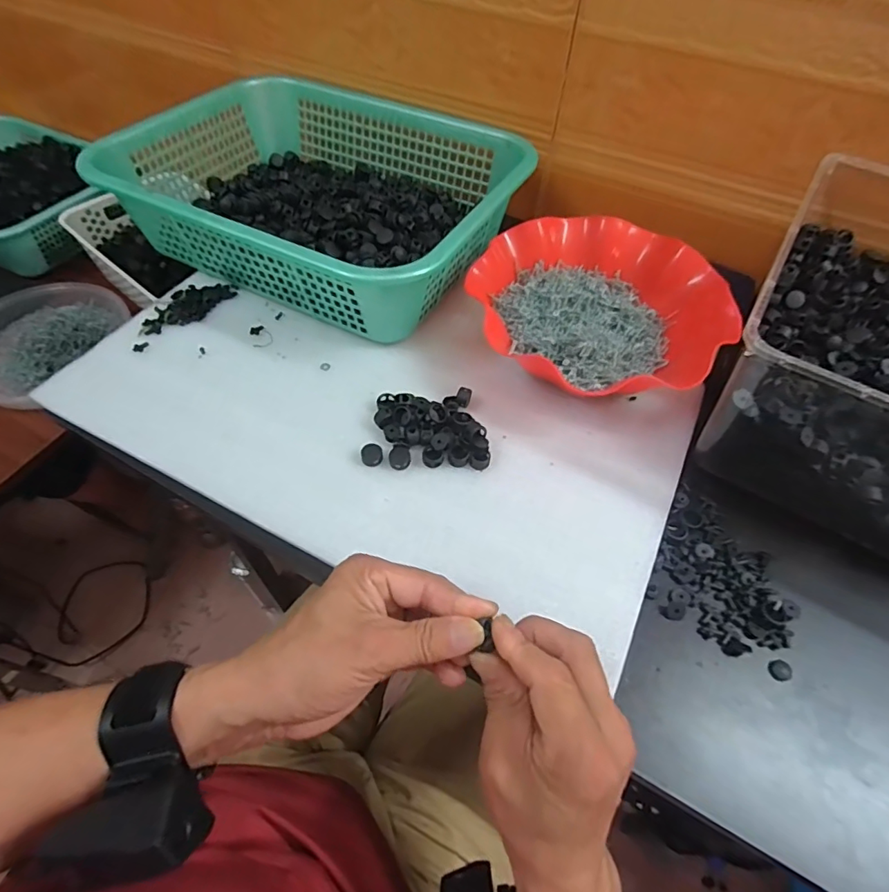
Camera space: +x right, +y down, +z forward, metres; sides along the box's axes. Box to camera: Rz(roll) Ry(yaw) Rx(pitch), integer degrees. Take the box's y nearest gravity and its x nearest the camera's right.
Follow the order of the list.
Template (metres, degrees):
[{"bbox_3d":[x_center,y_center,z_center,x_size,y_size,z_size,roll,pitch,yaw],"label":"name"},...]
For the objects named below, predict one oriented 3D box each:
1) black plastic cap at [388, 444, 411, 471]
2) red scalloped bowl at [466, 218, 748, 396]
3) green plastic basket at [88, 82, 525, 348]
[{"bbox_3d":[-0.035,0.009,0.407,0.017,0.006,0.019,18,57,10],"label":"black plastic cap"},{"bbox_3d":[0.141,-0.125,0.475,0.218,0.058,0.206,1,56,-2],"label":"red scalloped bowl"},{"bbox_3d":[-0.125,-0.272,0.537,0.389,0.092,0.299,24,58,14],"label":"green plastic basket"}]

